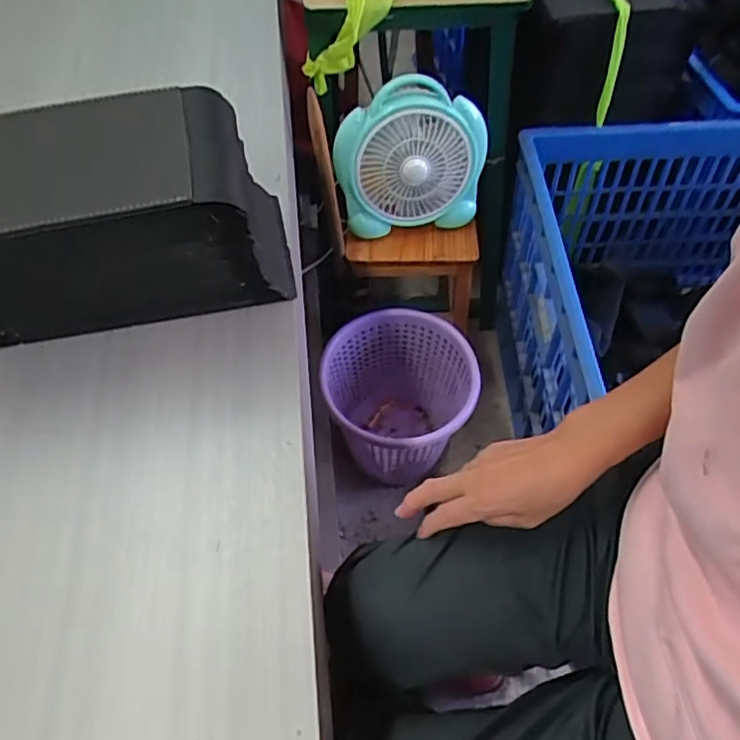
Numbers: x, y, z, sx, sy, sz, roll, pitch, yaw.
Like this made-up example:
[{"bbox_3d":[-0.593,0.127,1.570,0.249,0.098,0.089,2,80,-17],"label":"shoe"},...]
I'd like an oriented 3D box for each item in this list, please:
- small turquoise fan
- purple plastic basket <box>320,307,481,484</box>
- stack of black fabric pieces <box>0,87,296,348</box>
[{"bbox_3d":[0.070,-0.338,1.036,0.247,0.217,0.091,-13,55,-8],"label":"small turquoise fan"},{"bbox_3d":[0.058,0.075,1.218,0.262,0.305,0.268,-1,54,1],"label":"purple plastic basket"},{"bbox_3d":[-0.228,-0.123,0.564,0.292,0.151,0.149,-12,54,-7],"label":"stack of black fabric pieces"}]

